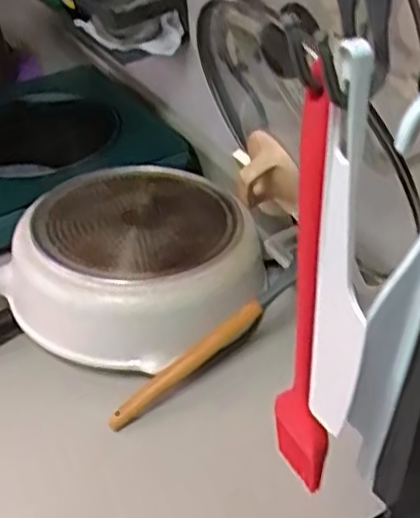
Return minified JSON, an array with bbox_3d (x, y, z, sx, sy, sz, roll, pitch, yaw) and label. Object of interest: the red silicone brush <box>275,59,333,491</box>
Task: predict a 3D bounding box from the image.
[{"bbox_3d":[0.034,0.022,0.261,0.009,0.199,0.027,-31,48,-28],"label":"red silicone brush"}]

